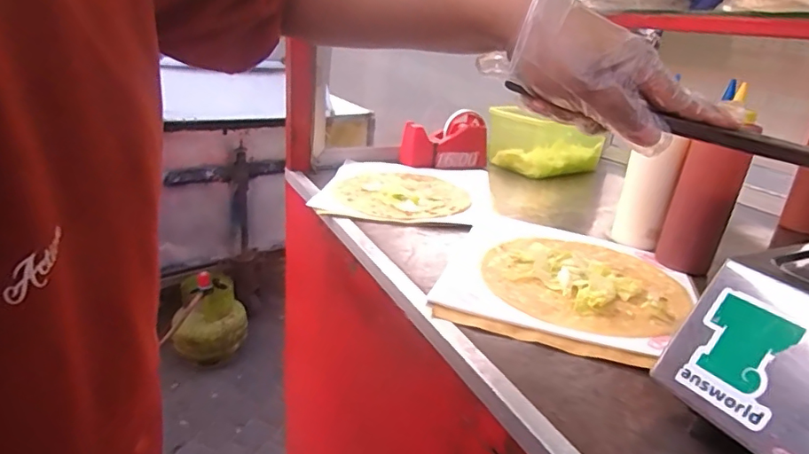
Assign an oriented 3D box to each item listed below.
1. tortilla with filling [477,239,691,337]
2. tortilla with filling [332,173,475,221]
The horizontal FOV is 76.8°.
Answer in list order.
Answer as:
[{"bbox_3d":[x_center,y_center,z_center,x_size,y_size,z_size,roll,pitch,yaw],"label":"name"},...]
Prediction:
[{"bbox_3d":[0.184,0.054,0.534,0.196,0.021,0.192,4,25,-2],"label":"tortilla with filling"},{"bbox_3d":[-0.001,-0.050,0.762,0.189,0.011,0.190,11,25,13],"label":"tortilla with filling"}]

